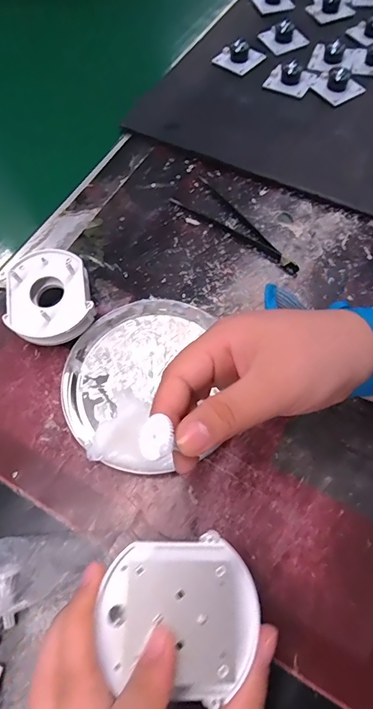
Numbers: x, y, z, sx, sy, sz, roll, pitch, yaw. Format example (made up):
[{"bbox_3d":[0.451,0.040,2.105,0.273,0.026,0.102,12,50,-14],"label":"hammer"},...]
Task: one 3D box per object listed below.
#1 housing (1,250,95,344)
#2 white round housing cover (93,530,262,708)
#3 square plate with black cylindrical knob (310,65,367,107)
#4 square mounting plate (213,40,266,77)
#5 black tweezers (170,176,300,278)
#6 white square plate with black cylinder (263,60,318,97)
[{"bbox_3d":[-0.103,-0.041,0.315,0.060,0.036,0.069,-13,66,-4],"label":"housing"},{"bbox_3d":[-0.003,0.108,0.172,0.066,0.022,0.056,-9,66,-2],"label":"white round housing cover"},{"bbox_3d":[0.156,-0.281,0.418,0.041,0.018,0.043,-32,68,-12],"label":"square plate with black cylindrical knob"},{"bbox_3d":[0.058,-0.333,0.449,0.044,0.023,0.041,39,72,17],"label":"square mounting plate"},{"bbox_3d":[0.042,-0.109,0.357,0.038,0.005,0.132,-36,70,-14],"label":"black tweezers"},{"bbox_3d":[0.109,-0.295,0.425,0.048,0.021,0.044,16,67,9],"label":"white square plate with black cylinder"}]

